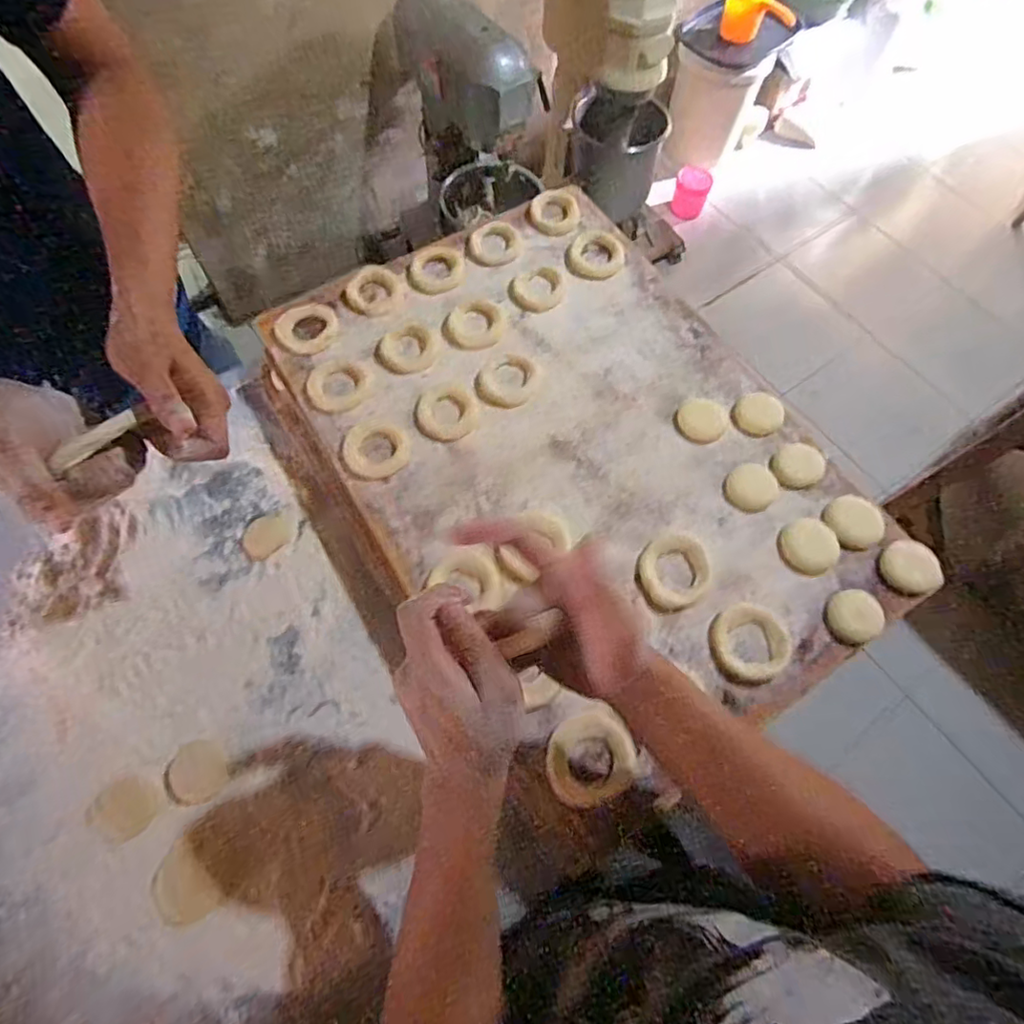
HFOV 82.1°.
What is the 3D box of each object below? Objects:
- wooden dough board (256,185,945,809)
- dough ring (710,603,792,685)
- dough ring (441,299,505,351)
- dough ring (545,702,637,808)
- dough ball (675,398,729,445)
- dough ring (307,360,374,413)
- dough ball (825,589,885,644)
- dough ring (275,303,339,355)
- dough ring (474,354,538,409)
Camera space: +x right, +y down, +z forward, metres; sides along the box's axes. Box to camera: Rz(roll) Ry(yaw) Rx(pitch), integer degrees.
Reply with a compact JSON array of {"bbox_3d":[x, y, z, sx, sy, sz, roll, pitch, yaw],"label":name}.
[{"bbox_3d":[0.062,-0.073,0.593,0.416,0.059,0.599,-31,71,-14],"label":"wooden dough board"},{"bbox_3d":[0.209,0.114,0.515,0.065,0.014,0.066,1,66,-2],"label":"dough ring"},{"bbox_3d":[-0.042,-0.205,0.645,0.066,0.010,0.065,1,66,-2],"label":"dough ring"},{"bbox_3d":[0.063,0.199,0.475,0.070,0.012,0.065,1,66,-2],"label":"dough ring"},{"bbox_3d":[0.194,-0.094,0.603,0.050,0.008,0.052,1,66,-2],"label":"dough ball"},{"bbox_3d":[-0.179,-0.131,0.612,0.066,0.007,0.060,1,66,-2],"label":"dough ring"},{"bbox_3d":[0.307,0.095,0.528,0.048,0.021,0.044,1,66,-2],"label":"dough ball"},{"bbox_3d":[-0.222,-0.199,0.637,0.065,0.008,0.067,1,66,-2],"label":"dough ring"},{"bbox_3d":[-0.006,-0.139,0.619,0.063,0.012,0.064,1,66,-2],"label":"dough ring"}]

